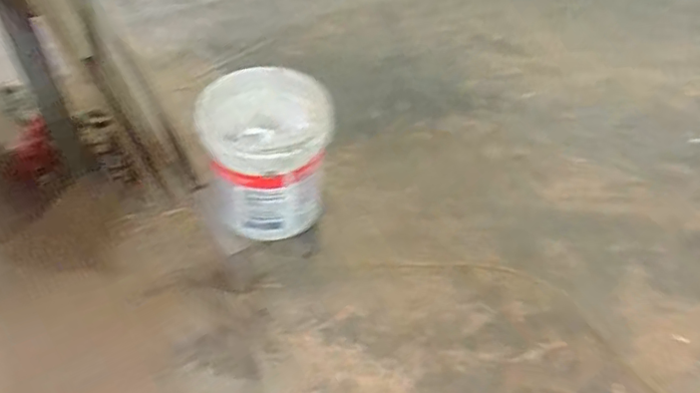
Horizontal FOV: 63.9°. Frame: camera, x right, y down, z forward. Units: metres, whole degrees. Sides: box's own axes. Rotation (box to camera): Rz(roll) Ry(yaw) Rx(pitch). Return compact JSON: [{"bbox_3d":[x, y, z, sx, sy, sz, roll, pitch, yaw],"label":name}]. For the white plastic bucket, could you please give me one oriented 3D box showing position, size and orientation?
[{"bbox_3d":[-0.199,-0.101,1.370,0.294,0.294,0.262,-7,46,-5],"label":"white plastic bucket"}]

